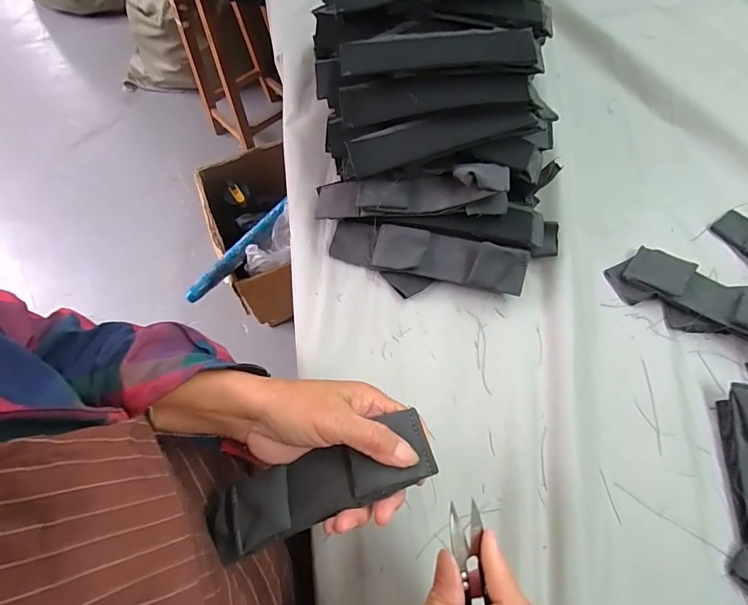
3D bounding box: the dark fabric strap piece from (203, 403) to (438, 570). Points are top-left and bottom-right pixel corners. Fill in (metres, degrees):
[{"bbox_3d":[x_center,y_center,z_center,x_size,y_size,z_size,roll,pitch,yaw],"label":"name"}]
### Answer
[{"bbox_3d":[-0.046,0.128,0.280,0.176,0.027,0.045,-26,65,10],"label":"dark fabric strap piece"}]

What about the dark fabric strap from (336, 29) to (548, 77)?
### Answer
[{"bbox_3d":[0.064,-0.240,0.398,0.190,0.014,0.044,-2,65,1],"label":"dark fabric strap"}]

